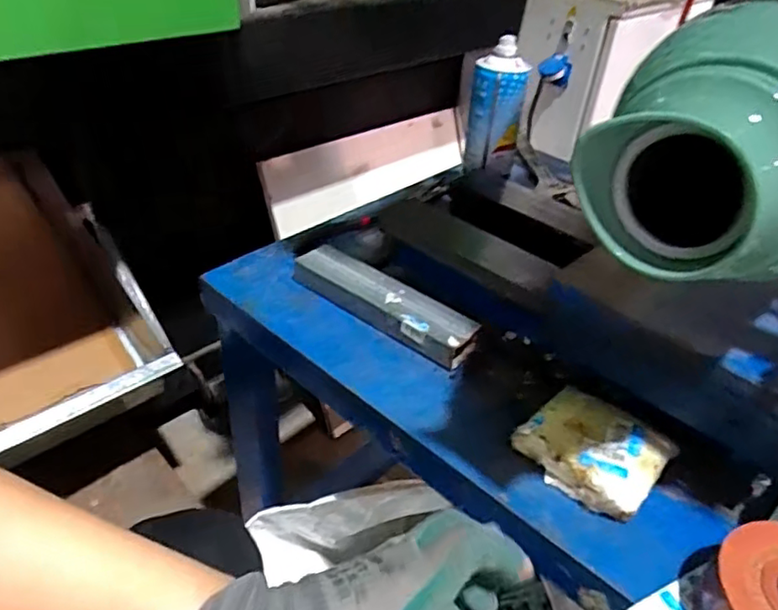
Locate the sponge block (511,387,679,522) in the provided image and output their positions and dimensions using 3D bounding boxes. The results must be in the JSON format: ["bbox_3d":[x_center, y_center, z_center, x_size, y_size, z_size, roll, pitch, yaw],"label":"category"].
[{"bbox_3d":[0.159,0.112,0.474,0.082,0.029,0.096,-29,49,-36],"label":"sponge block"}]

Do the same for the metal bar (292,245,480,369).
[{"bbox_3d":[-0.006,-0.004,0.605,0.196,0.030,0.055,28,43,27],"label":"metal bar"}]

